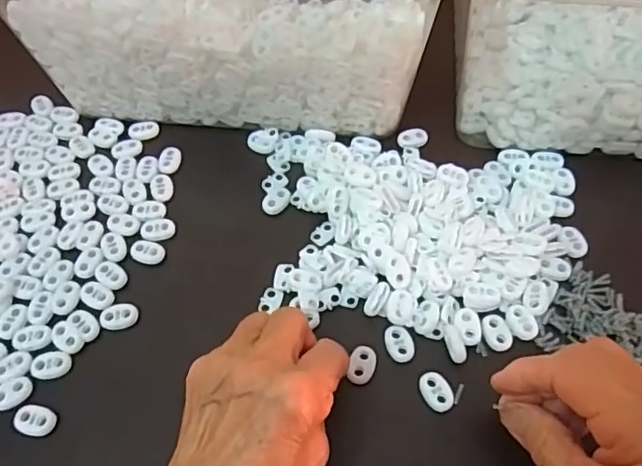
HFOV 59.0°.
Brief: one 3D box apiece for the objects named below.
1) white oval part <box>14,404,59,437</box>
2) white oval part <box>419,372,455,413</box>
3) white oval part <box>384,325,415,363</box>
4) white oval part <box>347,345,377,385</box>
[{"bbox_3d":[-0.159,0.104,0.315,0.020,0.004,0.016,6,58,5],"label":"white oval part"},{"bbox_3d":[0.066,0.090,0.322,0.017,0.004,0.023,-29,62,-16],"label":"white oval part"},{"bbox_3d":[0.047,0.065,0.336,0.015,0.004,0.022,-20,59,-11],"label":"white oval part"},{"bbox_3d":[0.024,0.077,0.331,0.015,0.004,0.022,14,60,9],"label":"white oval part"}]

